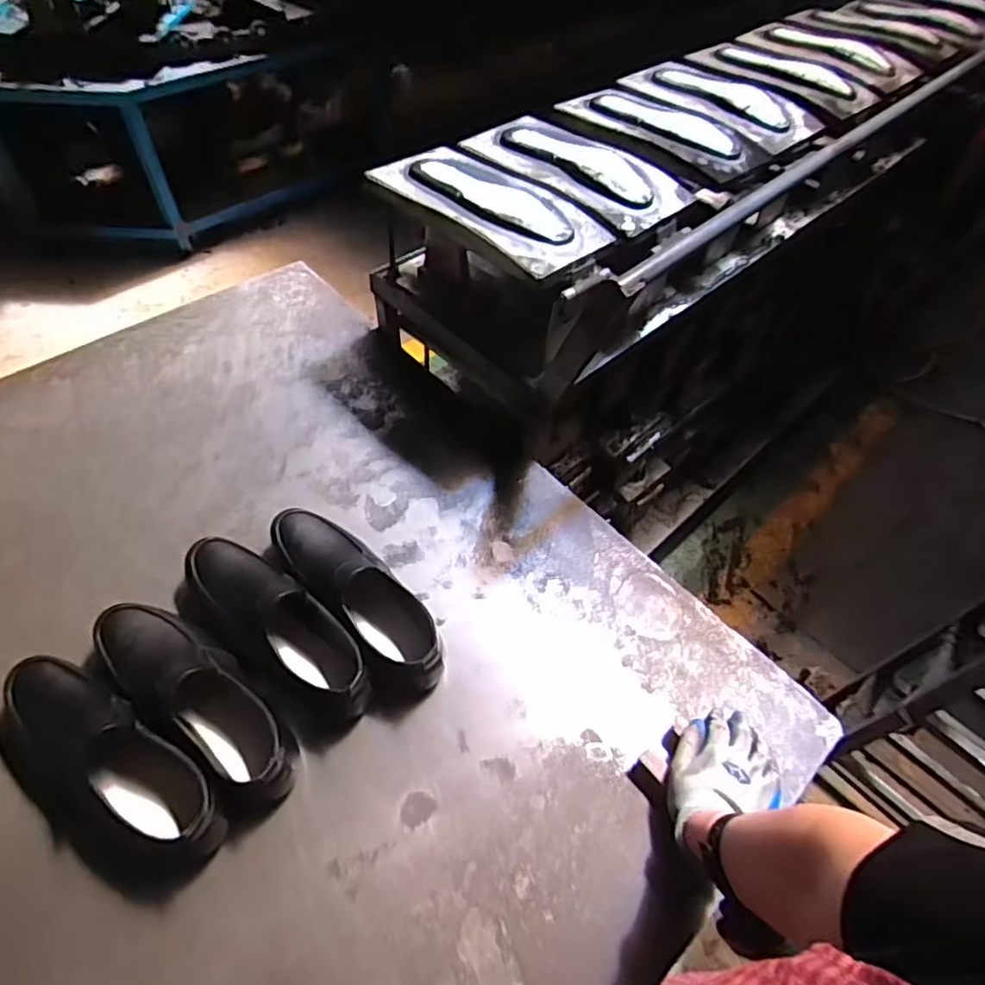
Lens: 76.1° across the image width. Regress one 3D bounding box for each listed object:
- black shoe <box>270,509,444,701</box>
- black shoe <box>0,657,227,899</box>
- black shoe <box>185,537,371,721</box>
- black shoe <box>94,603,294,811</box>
[{"bbox_3d":[-0.164,0.115,0.759,0.105,0.090,0.284,-32,62,-24],"label":"black shoe"},{"bbox_3d":[-0.393,0.278,0.627,0.284,0.082,0.120,30,58,17],"label":"black shoe"},{"bbox_3d":[-0.256,0.153,0.729,0.285,0.091,0.098,34,59,19],"label":"black shoe"},{"bbox_3d":[-0.322,0.217,0.678,0.286,0.087,0.094,34,59,19],"label":"black shoe"}]

